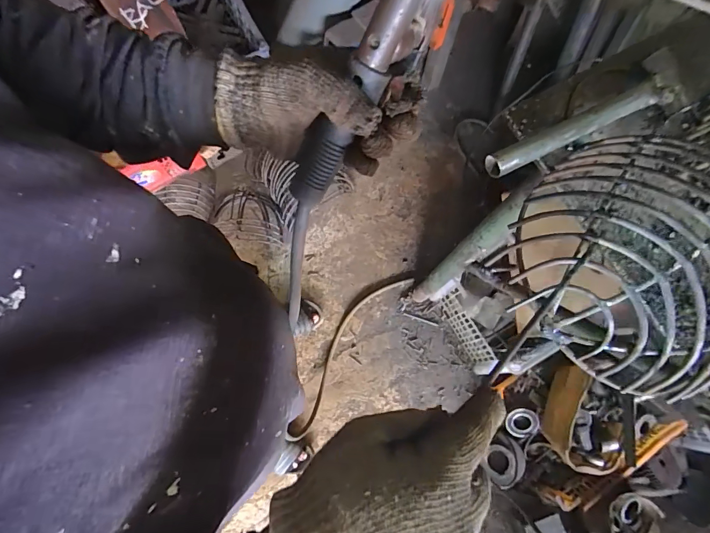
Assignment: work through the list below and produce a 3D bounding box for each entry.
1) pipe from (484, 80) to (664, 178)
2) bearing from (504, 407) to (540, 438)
[{"bbox_3d":[0.231,-0.145,0.405,0.224,0.019,0.021,-27,76,-8],"label":"pipe"},{"bbox_3d":[0.473,0.443,1.121,0.087,0.015,0.079,-5,87,15],"label":"bearing"}]

